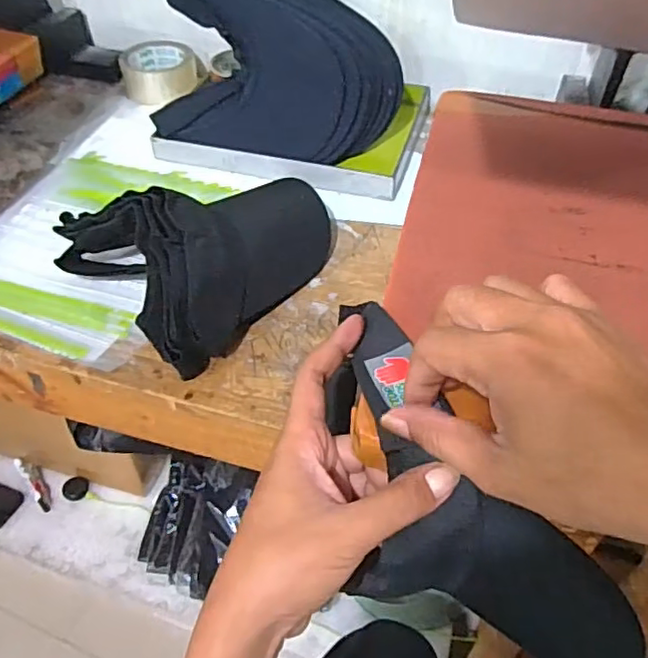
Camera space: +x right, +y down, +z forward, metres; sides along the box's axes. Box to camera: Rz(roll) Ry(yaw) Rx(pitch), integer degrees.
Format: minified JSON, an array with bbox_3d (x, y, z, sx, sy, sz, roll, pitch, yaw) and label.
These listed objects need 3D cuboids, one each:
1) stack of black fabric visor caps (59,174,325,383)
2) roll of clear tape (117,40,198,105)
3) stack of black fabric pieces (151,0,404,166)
[{"bbox_3d":[-0.105,-0.091,0.594,0.240,0.099,0.202,-33,56,-26],"label":"stack of black fabric visor caps"},{"bbox_3d":[-0.230,-0.363,0.872,0.105,0.041,0.107,-13,50,-11],"label":"roll of clear tape"},{"bbox_3d":[-0.052,-0.297,0.719,0.276,0.180,0.116,10,49,9],"label":"stack of black fabric pieces"}]

